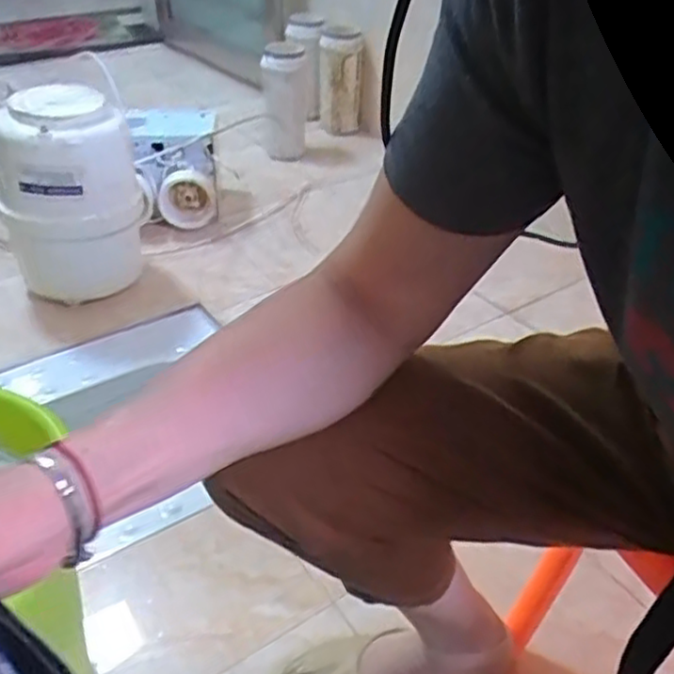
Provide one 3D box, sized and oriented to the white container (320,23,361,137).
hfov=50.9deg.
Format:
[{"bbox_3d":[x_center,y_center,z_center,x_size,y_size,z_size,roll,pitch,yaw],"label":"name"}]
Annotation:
[{"bbox_3d":[0.009,-0.666,1.861,0.109,0.256,0.107,2,38,-1],"label":"white container"}]

